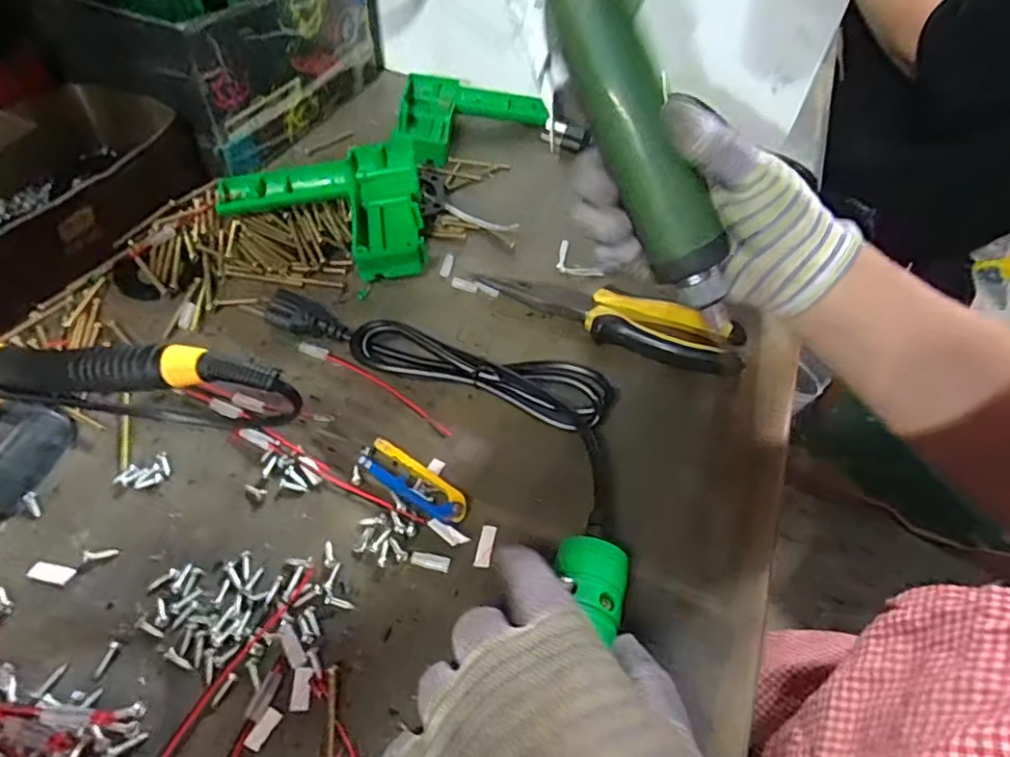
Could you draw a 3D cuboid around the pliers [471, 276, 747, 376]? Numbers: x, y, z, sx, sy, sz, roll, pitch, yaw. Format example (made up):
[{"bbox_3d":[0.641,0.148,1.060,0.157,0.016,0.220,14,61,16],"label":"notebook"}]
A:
[{"bbox_3d":[0.074,-0.047,0.414,0.179,0.024,0.044,22,52,11],"label":"pliers"}]

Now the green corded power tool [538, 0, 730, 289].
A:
[{"bbox_3d":[0.056,-0.133,0.278,0.036,0.181,0.036,-38,20,-31],"label":"green corded power tool"}]

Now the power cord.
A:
[{"bbox_3d":[-0.031,-0.007,0.363,0.246,0.029,0.074,31,54,18],"label":"power cord"}]

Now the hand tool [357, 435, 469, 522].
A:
[{"bbox_3d":[-0.048,0.054,0.320,0.066,0.013,0.022,31,54,18],"label":"hand tool"}]

